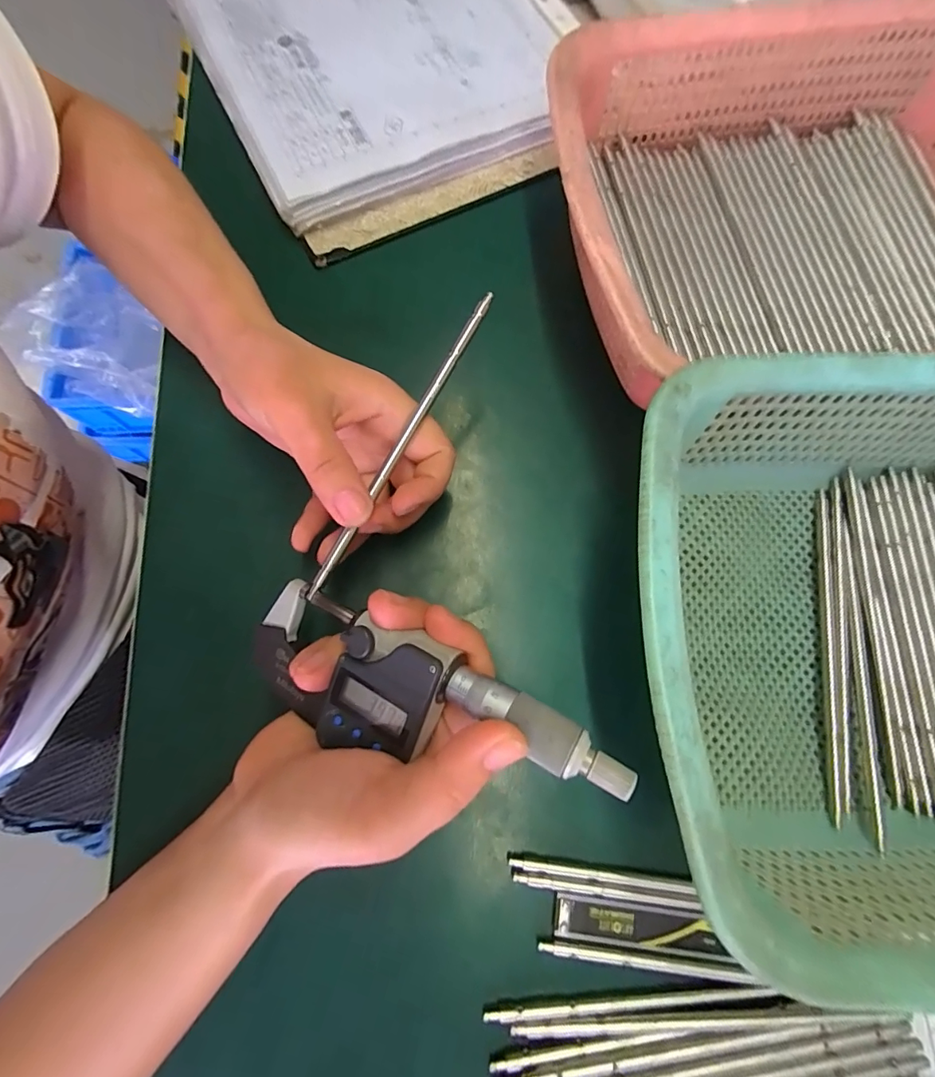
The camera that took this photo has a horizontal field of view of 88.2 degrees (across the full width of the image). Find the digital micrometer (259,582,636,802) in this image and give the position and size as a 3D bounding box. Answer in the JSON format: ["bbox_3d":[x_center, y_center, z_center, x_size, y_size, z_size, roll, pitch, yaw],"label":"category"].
[{"bbox_3d":[-0.021,0.058,0.180,0.154,0.025,0.049,11,75,23],"label":"digital micrometer"}]

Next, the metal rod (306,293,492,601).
[{"bbox_3d":[-0.028,-0.045,0.219,0.004,0.008,0.163,28,81,7],"label":"metal rod"}]

